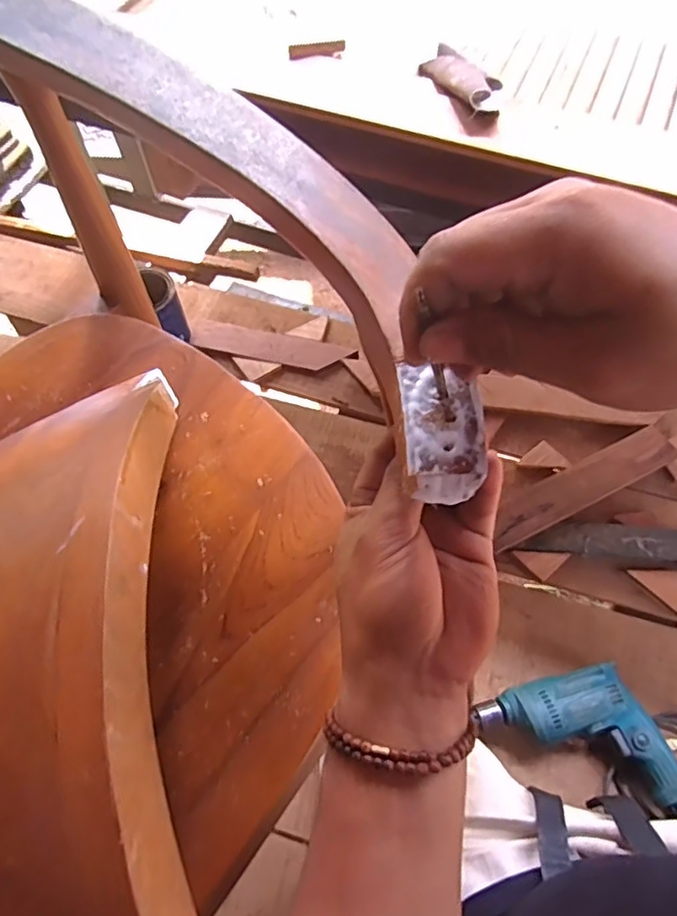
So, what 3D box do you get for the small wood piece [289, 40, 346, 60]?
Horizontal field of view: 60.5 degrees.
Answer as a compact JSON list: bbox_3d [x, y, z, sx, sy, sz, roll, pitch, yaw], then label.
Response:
[{"bbox_3d":[-0.023,-0.443,0.632,0.062,0.014,0.011,-14,63,-8],"label":"small wood piece"}]

